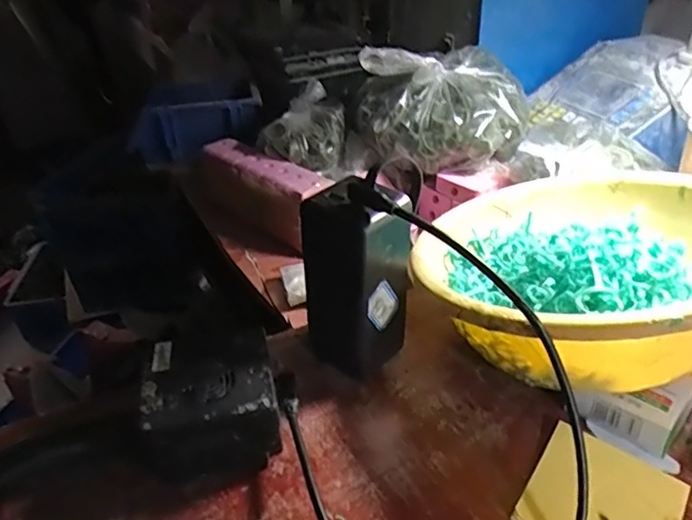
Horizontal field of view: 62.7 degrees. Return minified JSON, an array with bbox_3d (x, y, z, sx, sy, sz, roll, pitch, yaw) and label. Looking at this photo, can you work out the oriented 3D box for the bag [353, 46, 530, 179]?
[{"bbox_3d":[0.092,-0.150,0.557,0.167,0.094,0.102,-1,33,4],"label":"bag"}]

